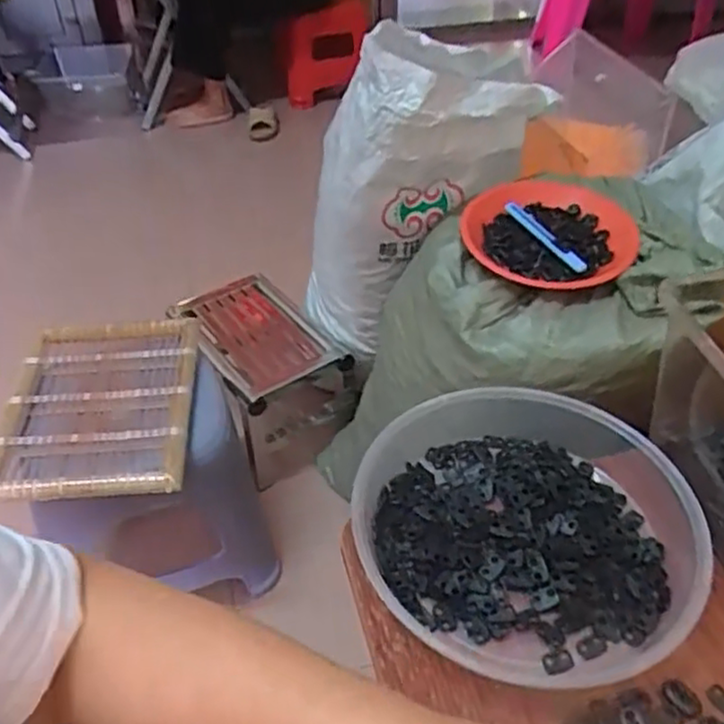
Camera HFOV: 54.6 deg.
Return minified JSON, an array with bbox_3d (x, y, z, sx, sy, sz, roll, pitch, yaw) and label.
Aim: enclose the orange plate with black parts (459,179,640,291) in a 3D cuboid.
[{"bbox_3d":[0.216,-0.164,0.817,0.189,0.032,0.216,5,43,7],"label":"orange plate with black parts"}]

